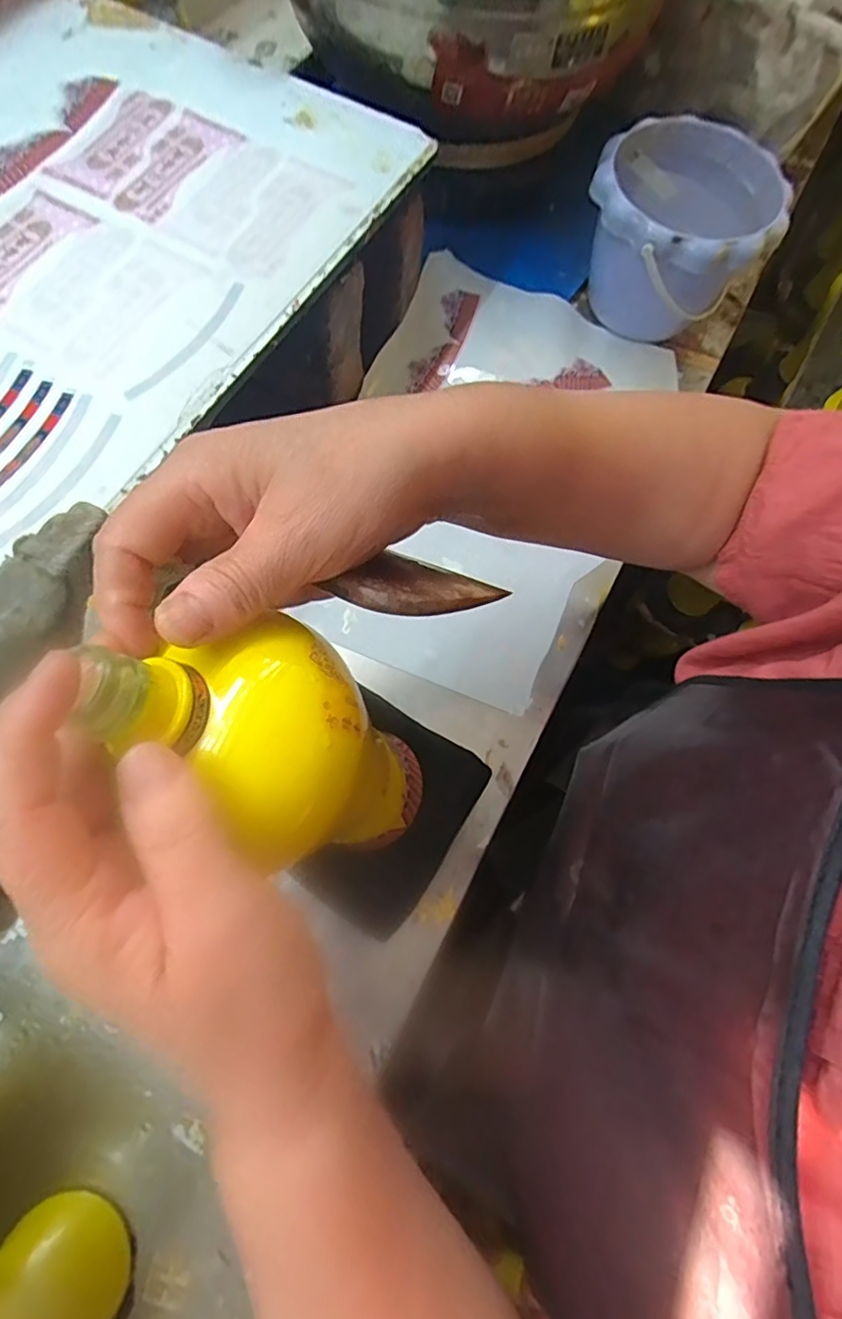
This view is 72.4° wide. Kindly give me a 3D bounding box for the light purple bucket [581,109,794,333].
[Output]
[{"bbox_3d":[0.214,-0.363,0.507,0.154,0.112,0.153,14,71,-2],"label":"light purple bucket"}]

